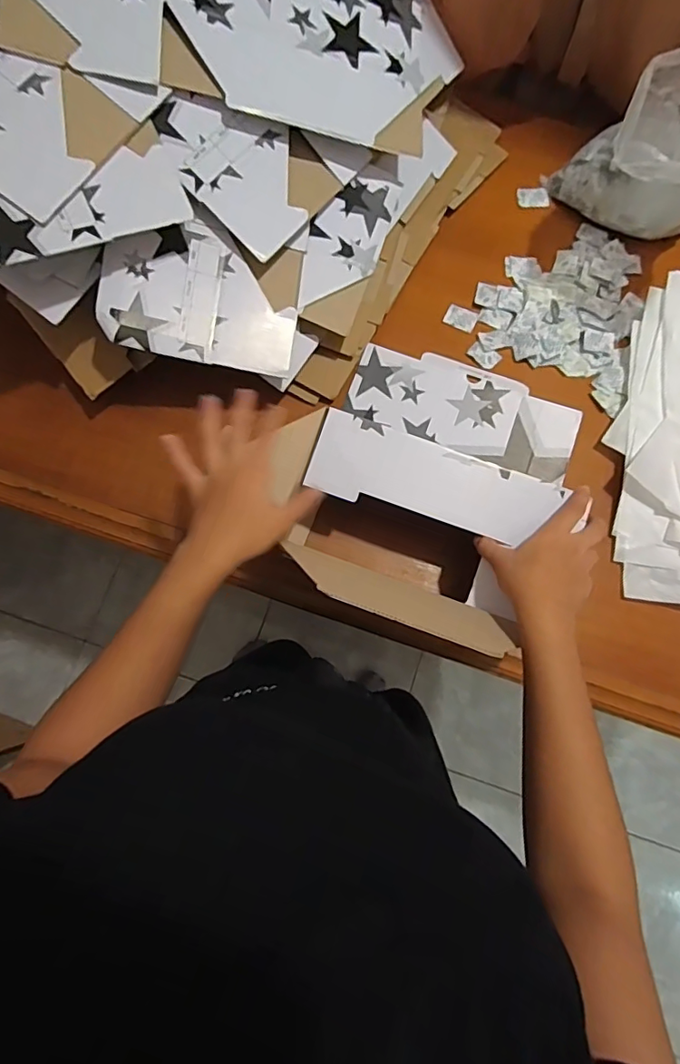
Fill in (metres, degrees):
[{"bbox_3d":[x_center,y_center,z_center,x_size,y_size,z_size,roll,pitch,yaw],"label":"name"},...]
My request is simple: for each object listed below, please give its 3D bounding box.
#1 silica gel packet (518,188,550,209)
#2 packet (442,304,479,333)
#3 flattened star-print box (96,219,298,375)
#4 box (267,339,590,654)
[{"bbox_3d":[0.265,-0.458,0.717,0.042,0.005,0.033,0,76,-2],"label":"silica gel packet"},{"bbox_3d":[0.155,-0.275,0.674,0.040,0.005,0.028,22,77,3],"label":"packet"},{"bbox_3d":[-0.146,-0.252,0.559,0.196,0.006,0.134,6,91,-17],"label":"flattened star-print box"},{"bbox_3d":[0.106,-0.073,0.588,0.269,0.124,0.311,27,77,5],"label":"box"}]

